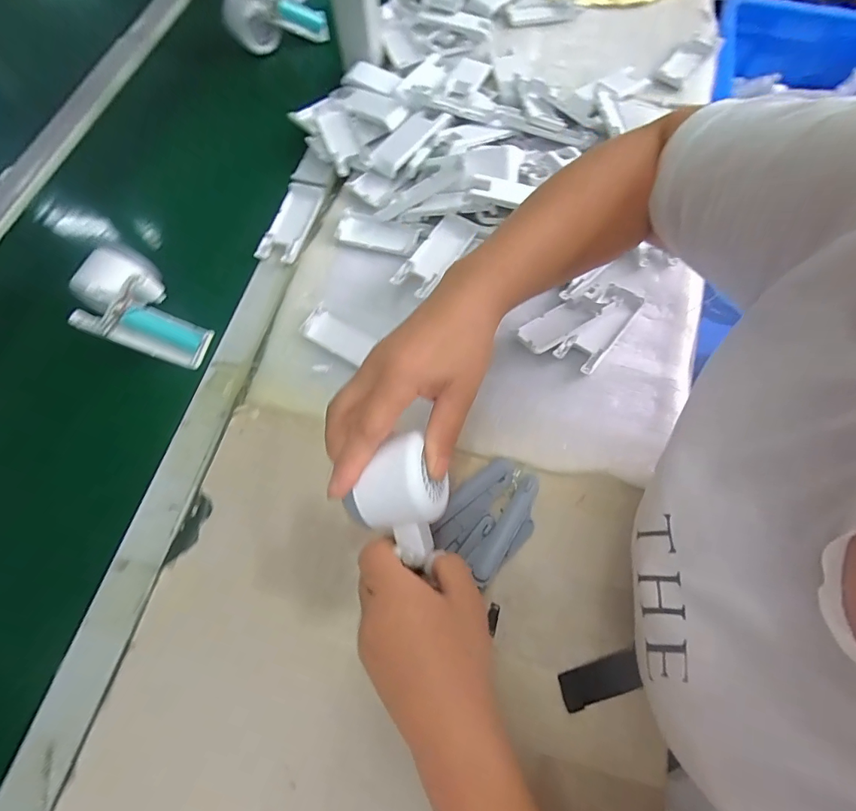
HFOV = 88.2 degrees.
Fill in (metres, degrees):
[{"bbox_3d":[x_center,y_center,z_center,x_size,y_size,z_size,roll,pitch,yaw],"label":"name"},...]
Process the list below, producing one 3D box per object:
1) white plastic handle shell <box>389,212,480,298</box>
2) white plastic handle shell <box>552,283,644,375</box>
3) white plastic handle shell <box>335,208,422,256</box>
[{"bbox_3d":[0.008,-0.152,0.453,0.038,0.021,0.103,32,72,11],"label":"white plastic handle shell"},{"bbox_3d":[0.165,-0.075,0.422,0.037,0.020,0.101,39,74,13],"label":"white plastic handle shell"},{"bbox_3d":[-0.053,-0.184,0.471,0.084,0.012,0.037,15,70,6],"label":"white plastic handle shell"}]

